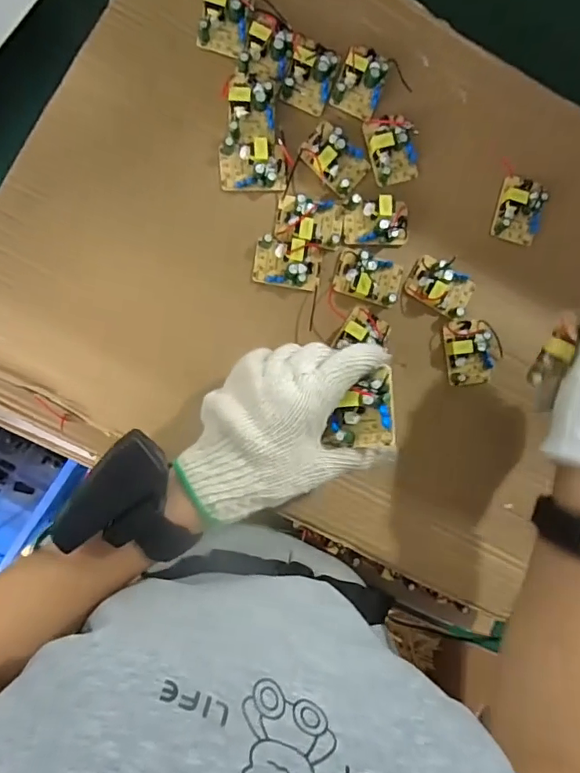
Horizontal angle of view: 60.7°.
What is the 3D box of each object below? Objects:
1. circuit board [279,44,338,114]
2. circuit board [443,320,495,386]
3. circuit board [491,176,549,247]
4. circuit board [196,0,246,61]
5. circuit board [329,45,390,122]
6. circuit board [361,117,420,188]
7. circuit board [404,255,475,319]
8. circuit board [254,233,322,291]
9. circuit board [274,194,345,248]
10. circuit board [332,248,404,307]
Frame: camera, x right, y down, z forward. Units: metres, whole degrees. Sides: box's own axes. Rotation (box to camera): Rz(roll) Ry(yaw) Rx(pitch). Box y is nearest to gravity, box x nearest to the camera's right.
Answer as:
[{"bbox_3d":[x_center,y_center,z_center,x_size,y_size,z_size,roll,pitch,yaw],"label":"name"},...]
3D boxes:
[{"bbox_3d":[0.016,-0.238,0.378,0.034,0.015,0.044,19,89,-9],"label":"circuit board"},{"bbox_3d":[0.145,-0.027,0.398,0.036,0.015,0.052,-7,92,-8],"label":"circuit board"},{"bbox_3d":[0.188,-0.144,0.402,0.034,0.016,0.051,13,89,-9],"label":"circuit board"},{"bbox_3d":[-0.049,-0.273,0.368,0.033,0.017,0.040,10,90,-9],"label":"circuit board"},{"bbox_3d":[0.057,-0.244,0.389,0.037,0.015,0.052,19,89,-9],"label":"circuit board"},{"bbox_3d":[0.083,-0.191,0.394,0.037,0.012,0.051,-15,94,-8],"label":"circuit board"},{"bbox_3d":[0.122,-0.080,0.394,0.051,0.018,0.036,29,87,-8],"label":"circuit board"},{"bbox_3d":[-0.001,-0.095,0.379,0.051,0.014,0.035,8,90,-9],"label":"circuit board"},{"bbox_3d":[0.017,-0.128,0.381,0.052,0.012,0.036,2,91,-9],"label":"circuit board"},{"bbox_3d":[0.064,-0.087,0.393,0.053,0.014,0.035,18,89,-9],"label":"circuit board"}]

